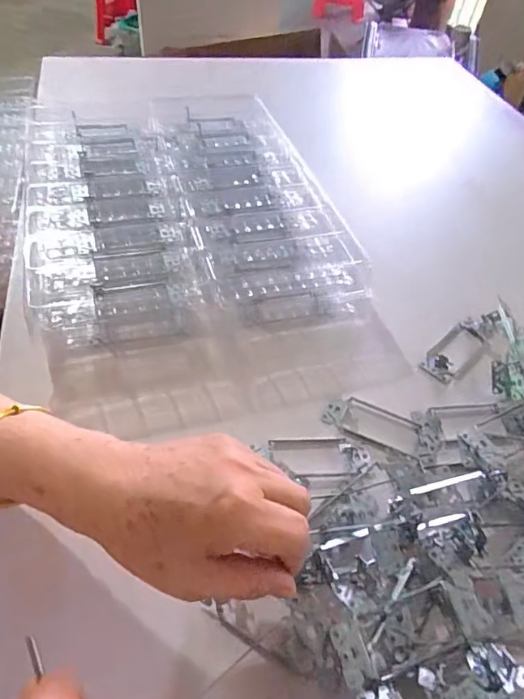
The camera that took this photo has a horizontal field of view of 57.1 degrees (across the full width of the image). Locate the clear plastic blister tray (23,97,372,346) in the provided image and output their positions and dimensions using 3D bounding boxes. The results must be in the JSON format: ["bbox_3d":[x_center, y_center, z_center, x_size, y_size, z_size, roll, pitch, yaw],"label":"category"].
[{"bbox_3d":[-0.101,-0.195,0.613,0.347,0.051,0.441,-9,53,-13],"label":"clear plastic blister tray"}]

